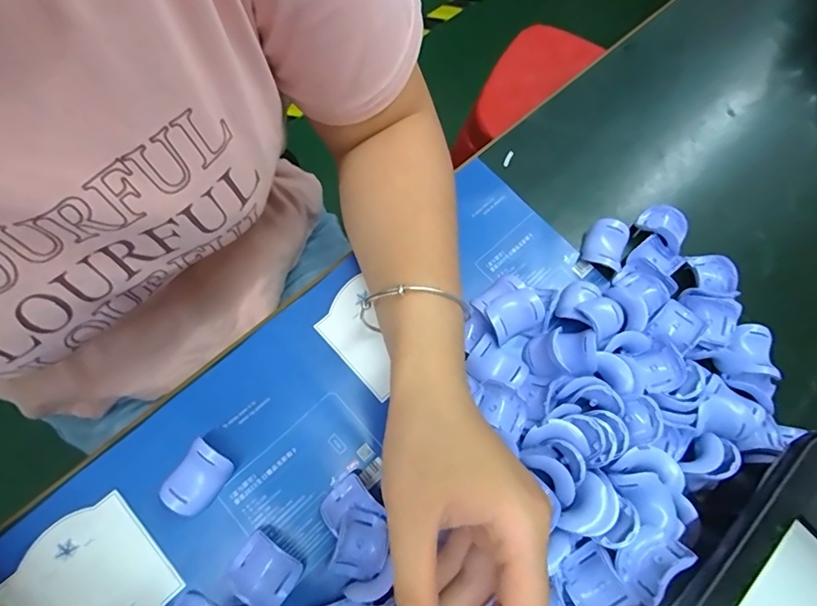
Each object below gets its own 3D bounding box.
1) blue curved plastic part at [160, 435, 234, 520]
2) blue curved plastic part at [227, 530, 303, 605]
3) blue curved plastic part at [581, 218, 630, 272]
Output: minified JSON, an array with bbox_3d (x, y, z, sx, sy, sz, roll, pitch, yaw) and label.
[{"bbox_3d":[-0.124,0.104,0.273,0.025,0.021,0.038,35,73,5],"label":"blue curved plastic part"},{"bbox_3d":[-0.083,0.154,0.263,0.036,0.007,0.029,34,73,5],"label":"blue curved plastic part"},{"bbox_3d":[0.144,-0.042,0.337,0.029,0.021,0.034,25,72,2],"label":"blue curved plastic part"}]

